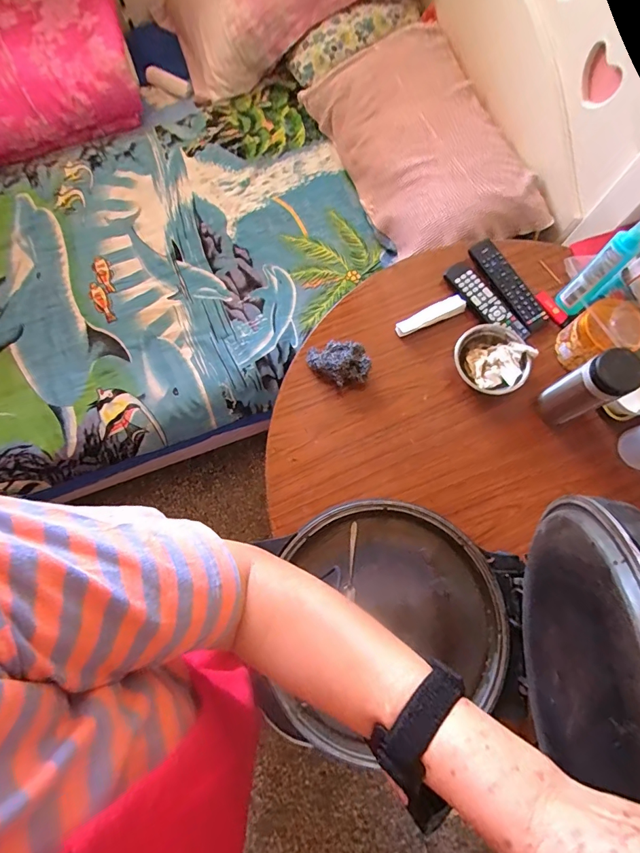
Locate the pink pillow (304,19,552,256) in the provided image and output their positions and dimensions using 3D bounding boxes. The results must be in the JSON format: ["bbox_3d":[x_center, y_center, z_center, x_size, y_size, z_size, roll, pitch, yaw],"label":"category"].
[{"bbox_3d":[0.254,-0.685,1.044,0.337,0.171,0.629,-24,77,-5],"label":"pink pillow"}]

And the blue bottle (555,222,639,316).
[{"bbox_3d":[0.459,-0.254,0.677,0.036,0.199,0.046,-35,78,-7],"label":"blue bottle"}]

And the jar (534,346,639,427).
[{"bbox_3d":[0.412,-0.056,0.647,0.067,0.171,0.067,-23,77,-4],"label":"jar"}]

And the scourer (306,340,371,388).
[{"bbox_3d":[0.032,-0.112,0.734,0.110,0.048,0.067,14,77,5],"label":"scourer"}]

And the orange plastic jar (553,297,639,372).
[{"bbox_3d":[0.468,-0.154,0.704,0.088,0.097,0.086,0,76,1],"label":"orange plastic jar"}]

